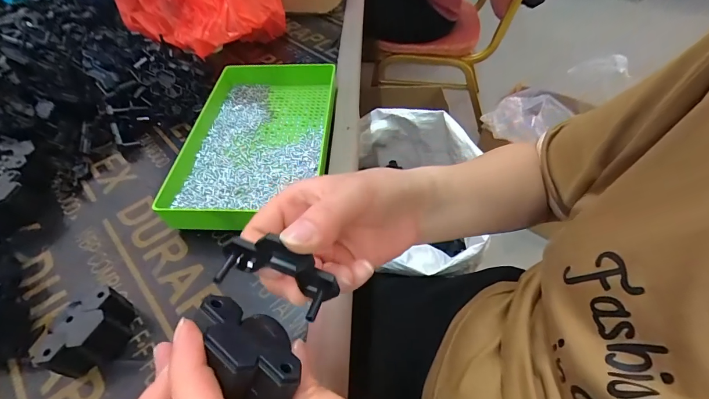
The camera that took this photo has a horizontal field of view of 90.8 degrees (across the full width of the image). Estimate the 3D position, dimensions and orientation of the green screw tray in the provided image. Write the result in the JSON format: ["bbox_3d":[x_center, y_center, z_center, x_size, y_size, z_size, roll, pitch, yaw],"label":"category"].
[{"bbox_3d":[-0.106,-0.068,0.393,0.150,0.042,0.234,0,50,3],"label":"green screw tray"}]

